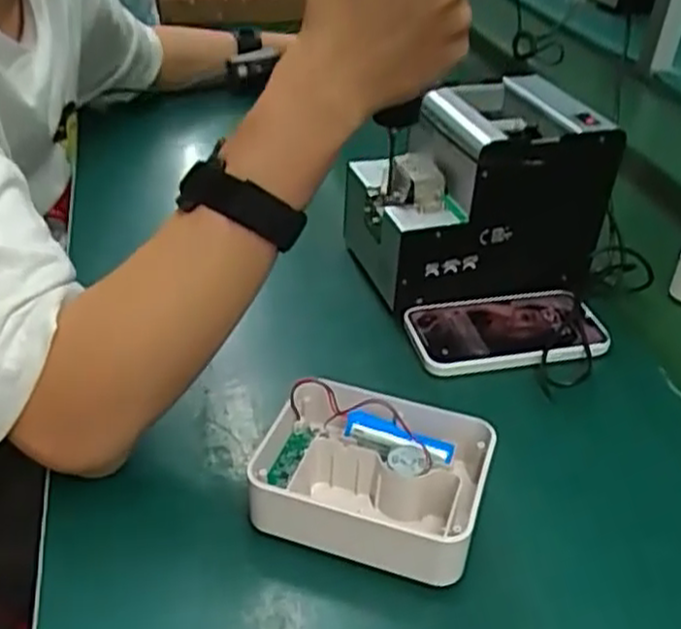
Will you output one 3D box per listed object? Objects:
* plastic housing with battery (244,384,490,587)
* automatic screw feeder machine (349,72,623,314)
[{"bbox_3d":[0.018,0.095,0.447,0.130,0.049,0.102,16,37,16],"label":"plastic housing with battery"},{"bbox_3d":[0.110,-0.103,0.640,0.192,0.142,0.136,-6,37,-14],"label":"automatic screw feeder machine"}]

